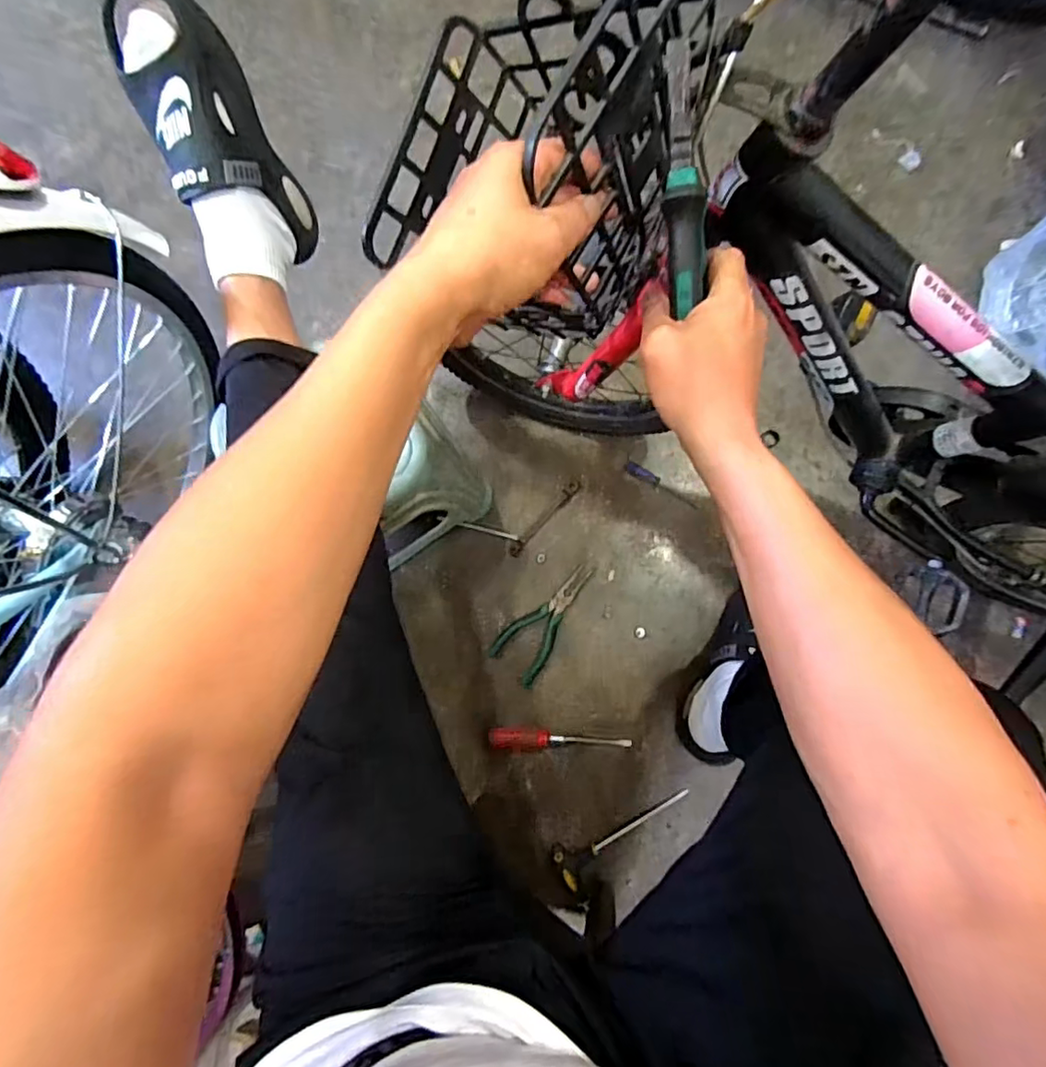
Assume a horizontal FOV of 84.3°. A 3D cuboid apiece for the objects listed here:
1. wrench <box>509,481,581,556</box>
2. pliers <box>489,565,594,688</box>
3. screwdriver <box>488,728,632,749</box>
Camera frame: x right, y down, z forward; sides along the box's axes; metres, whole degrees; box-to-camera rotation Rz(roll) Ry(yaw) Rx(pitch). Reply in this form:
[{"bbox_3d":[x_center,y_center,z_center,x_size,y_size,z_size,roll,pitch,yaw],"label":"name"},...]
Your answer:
[{"bbox_3d":[0.034,-0.024,0.874,0.018,0.005,0.148,43,88,6],"label":"wrench"},{"bbox_3d":[0.029,0.123,0.846,0.075,0.011,0.189,32,85,4],"label":"pliers"},{"bbox_3d":[0.052,0.290,0.809,0.198,0.019,0.028,0,83,1],"label":"screwdriver"}]

